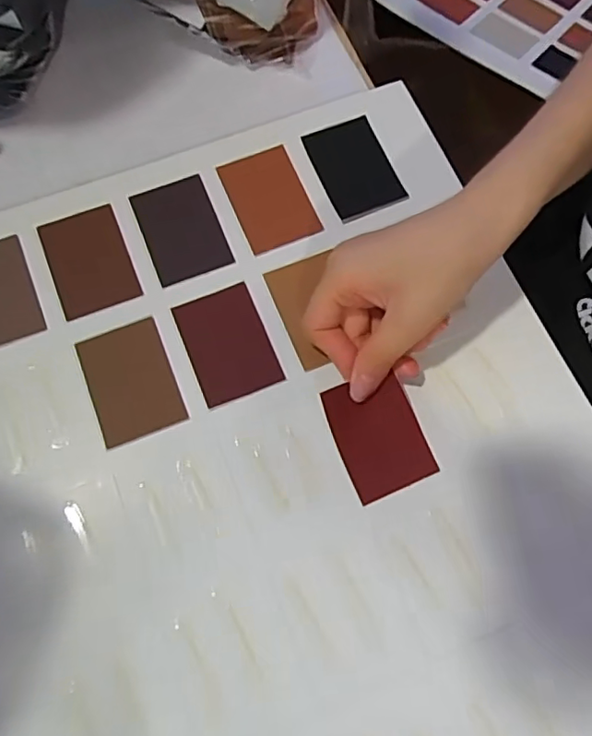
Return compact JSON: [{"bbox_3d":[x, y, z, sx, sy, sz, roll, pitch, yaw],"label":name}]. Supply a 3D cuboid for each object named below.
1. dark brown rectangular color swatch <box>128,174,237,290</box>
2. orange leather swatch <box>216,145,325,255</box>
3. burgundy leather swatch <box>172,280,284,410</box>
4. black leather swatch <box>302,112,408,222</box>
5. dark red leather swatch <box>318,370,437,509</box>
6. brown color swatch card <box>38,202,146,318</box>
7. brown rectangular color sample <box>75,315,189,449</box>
[{"bbox_3d":[-0.073,-0.088,0.356,0.047,0.004,0.068,-22,75,-8],"label":"dark brown rectangular color swatch"},{"bbox_3d":[-0.017,-0.110,0.361,0.047,0.004,0.067,-22,75,-8],"label":"orange leather swatch"},{"bbox_3d":[-0.041,-0.015,0.334,0.047,0.004,0.066,-21,75,-8],"label":"burgundy leather swatch"},{"bbox_3d":[0.038,-0.131,0.370,0.047,0.006,0.069,-22,75,-7],"label":"black leather swatch"},{"bbox_3d":[0.045,0.037,0.312,0.047,0.004,0.064,-23,88,-3],"label":"dark red leather swatch"},{"bbox_3d":[-0.128,-0.067,0.348,0.048,0.004,0.068,-21,75,-8],"label":"brown color swatch card"},{"bbox_3d":[-0.096,0.007,0.327,0.048,0.004,0.067,-21,75,-8],"label":"brown rectangular color sample"}]

